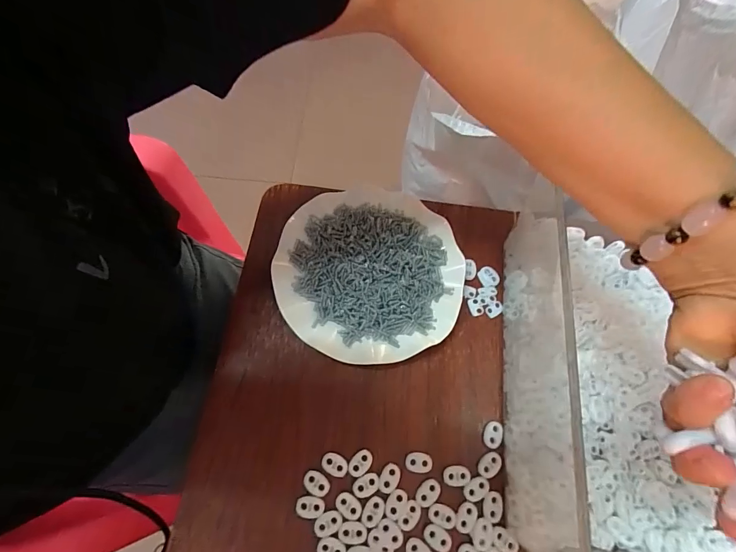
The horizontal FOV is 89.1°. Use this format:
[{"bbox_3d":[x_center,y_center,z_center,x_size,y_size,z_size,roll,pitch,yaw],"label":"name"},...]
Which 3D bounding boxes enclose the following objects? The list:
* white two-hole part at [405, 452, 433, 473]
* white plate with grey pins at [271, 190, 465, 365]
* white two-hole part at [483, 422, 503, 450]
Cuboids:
[{"bbox_3d":[0.044,0.161,0.321,0.023,0.004,0.015,5,70,3],"label":"white two-hole part"},{"bbox_3d":[0.001,-0.005,0.374,0.181,0.020,0.178,0,70,1],"label":"white plate with grey pins"},{"bbox_3d":[0.111,0.141,0.332,0.016,0.004,0.022,14,71,6],"label":"white two-hole part"}]

